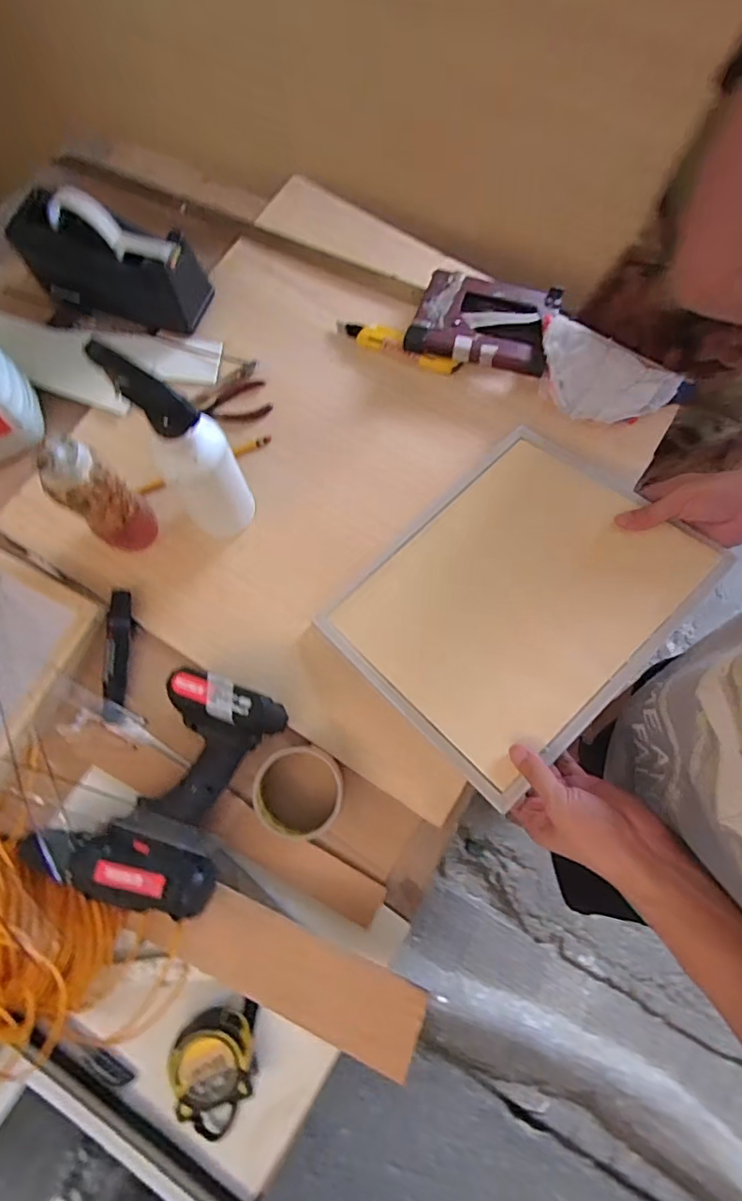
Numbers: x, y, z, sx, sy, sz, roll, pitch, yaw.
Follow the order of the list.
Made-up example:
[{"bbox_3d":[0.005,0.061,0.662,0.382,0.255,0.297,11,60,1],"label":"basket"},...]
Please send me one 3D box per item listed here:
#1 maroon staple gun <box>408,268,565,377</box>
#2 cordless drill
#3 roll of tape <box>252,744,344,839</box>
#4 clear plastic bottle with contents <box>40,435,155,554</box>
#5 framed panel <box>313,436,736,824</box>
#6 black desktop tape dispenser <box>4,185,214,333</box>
[{"bbox_3d":[0.139,-0.330,0.639,0.173,0.041,0.125,15,77,3],"label":"maroon staple gun"},{"bbox_3d":[-0.199,0.167,0.501,0.170,0.077,0.212,20,79,5],"label":"cordless drill"},{"bbox_3d":[-0.069,0.185,0.519,0.083,0.040,0.085,0,77,0],"label":"roll of tape"},{"bbox_3d":[-0.259,-0.097,0.521,0.054,0.166,0.059,0,77,0],"label":"clear plastic bottle with contents"},{"bbox_3d":[0.144,-0.010,0.539,0.325,0.026,0.254,-43,68,-9],"label":"framed panel"},{"bbox_3d":[-0.301,-0.392,0.617,0.213,0.110,0.077,20,77,4],"label":"black desktop tape dispenser"}]

